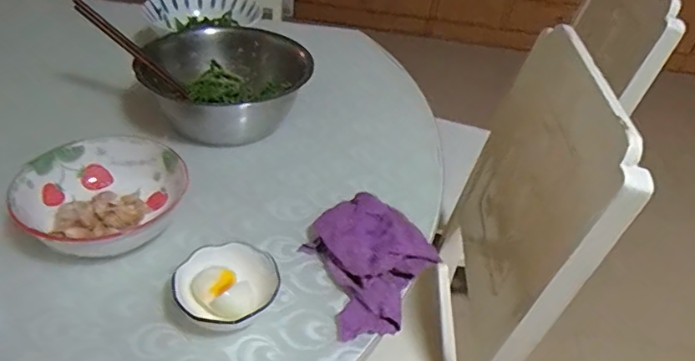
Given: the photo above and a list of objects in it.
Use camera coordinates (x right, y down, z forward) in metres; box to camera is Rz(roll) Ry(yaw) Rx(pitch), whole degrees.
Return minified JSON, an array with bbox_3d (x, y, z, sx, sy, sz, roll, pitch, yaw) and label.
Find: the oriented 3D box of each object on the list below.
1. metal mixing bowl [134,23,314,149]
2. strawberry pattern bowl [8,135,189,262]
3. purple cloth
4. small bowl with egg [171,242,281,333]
[{"bbox_3d":[-0.190,-0.156,0.836,0.238,0.093,0.238,4,39,-4],"label":"metal mixing bowl"},{"bbox_3d":[-0.275,0.022,0.612,0.176,0.056,0.160,-27,50,-34],"label":"strawberry pattern bowl"},{"bbox_3d":[0.030,0.080,0.610,0.142,0.033,0.183,-10,42,-20],"label":"purple cloth"},{"bbox_3d":[-0.121,0.105,0.540,0.101,0.041,0.099,1,40,-8],"label":"small bowl with egg"}]

